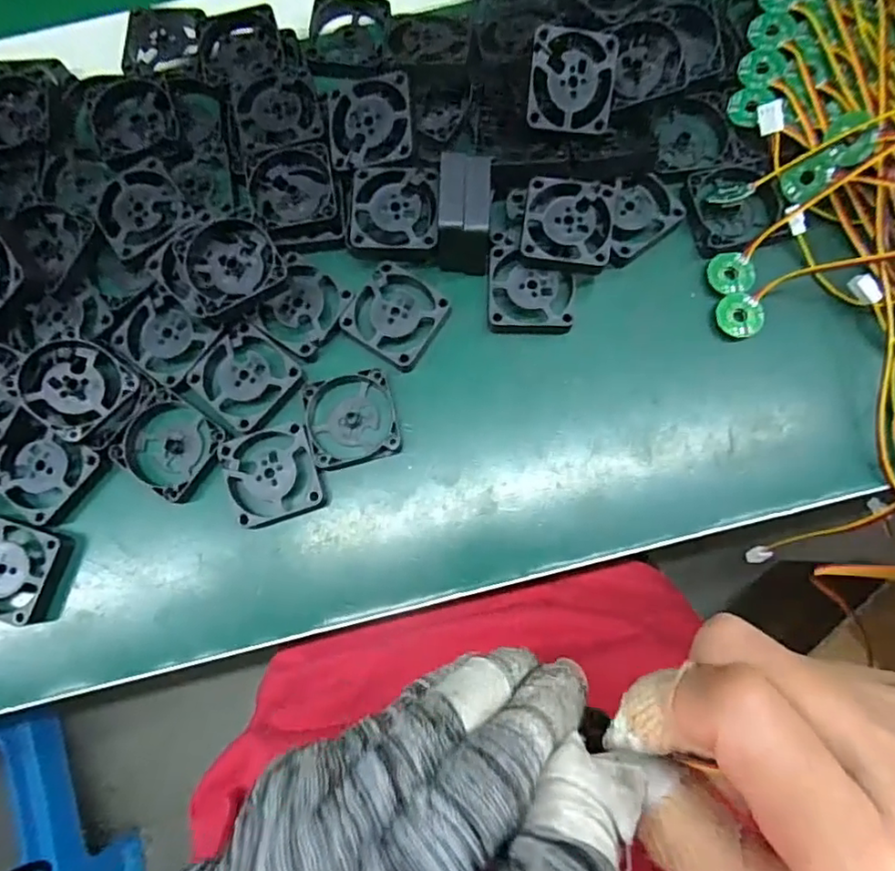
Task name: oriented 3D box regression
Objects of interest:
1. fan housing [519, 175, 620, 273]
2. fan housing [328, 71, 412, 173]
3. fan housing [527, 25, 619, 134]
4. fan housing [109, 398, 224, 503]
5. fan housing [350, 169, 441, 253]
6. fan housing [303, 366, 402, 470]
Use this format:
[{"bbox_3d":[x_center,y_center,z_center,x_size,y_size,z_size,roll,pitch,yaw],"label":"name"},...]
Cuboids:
[{"bbox_3d":[0.056,-0.096,0.279,0.041,0.011,0.043,7,79,2],"label":"fan housing"},{"bbox_3d":[-0.036,-0.147,0.279,0.038,0.011,0.040,-6,83,0],"label":"fan housing"},{"bbox_3d":[0.056,-0.160,0.271,0.040,0.004,0.040,-1,110,-10],"label":"fan housing"},{"bbox_3d":[-0.126,0.006,0.276,0.042,0.012,0.040,32,81,7],"label":"fan housing"},{"bbox_3d":[-0.025,-0.105,0.282,0.040,0.011,0.040,1,79,1],"label":"fan housing"},{"bbox_3d":[-0.044,-0.008,0.277,0.040,0.011,0.040,-14,79,-2],"label":"fan housing"}]

